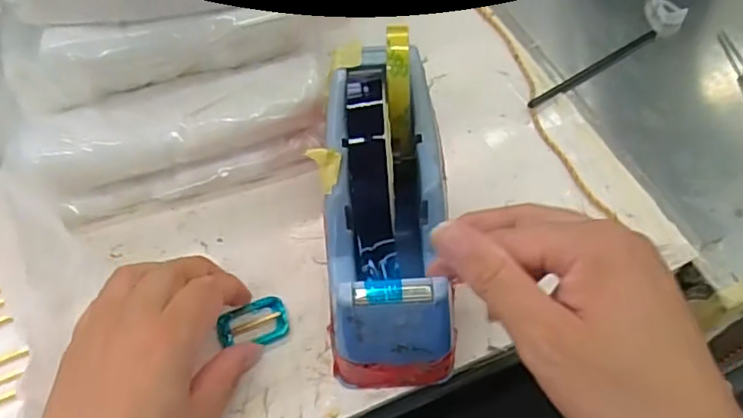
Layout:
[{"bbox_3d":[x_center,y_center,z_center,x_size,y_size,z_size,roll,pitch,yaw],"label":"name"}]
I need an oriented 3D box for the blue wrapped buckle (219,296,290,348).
[{"bbox_3d":[-0.075,0.073,0.384,0.042,0.004,0.030,-13,57,-7],"label":"blue wrapped buckle"}]

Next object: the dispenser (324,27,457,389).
[{"bbox_3d":[0.006,-0.006,0.361,0.073,0.125,0.193,-2,57,0],"label":"dispenser"}]

